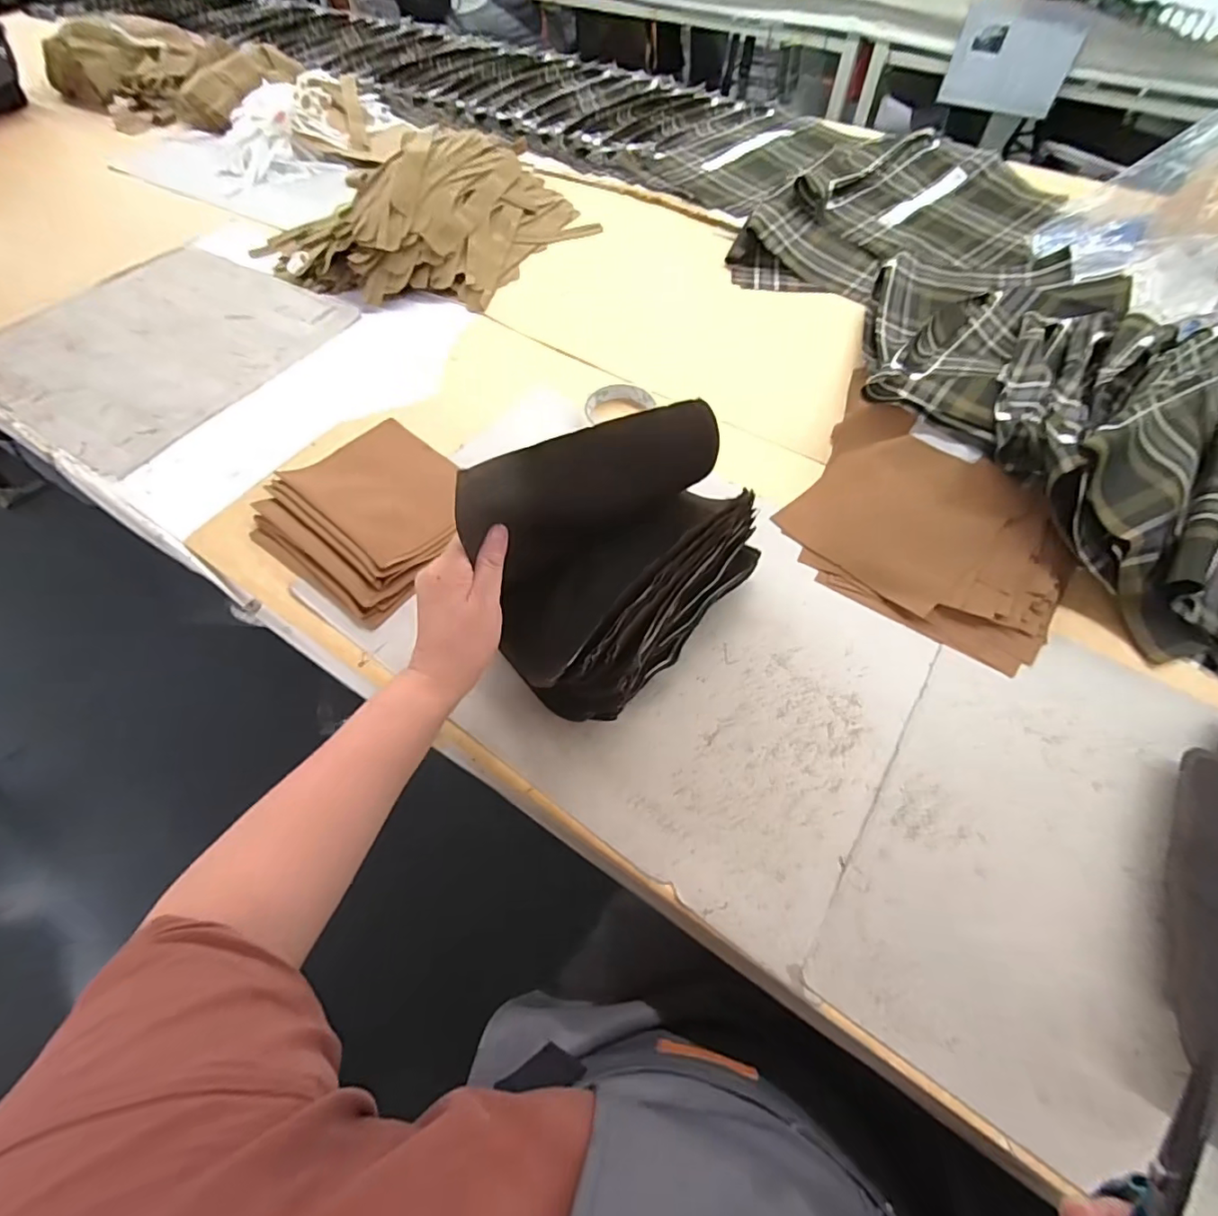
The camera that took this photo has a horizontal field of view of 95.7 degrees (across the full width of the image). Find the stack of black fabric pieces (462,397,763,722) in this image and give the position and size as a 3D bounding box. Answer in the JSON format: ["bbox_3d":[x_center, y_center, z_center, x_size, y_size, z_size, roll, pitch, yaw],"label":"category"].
[{"bbox_3d":[0.020,-0.041,0.431,0.218,0.155,0.135,-36,64,-21],"label":"stack of black fabric pieces"}]

